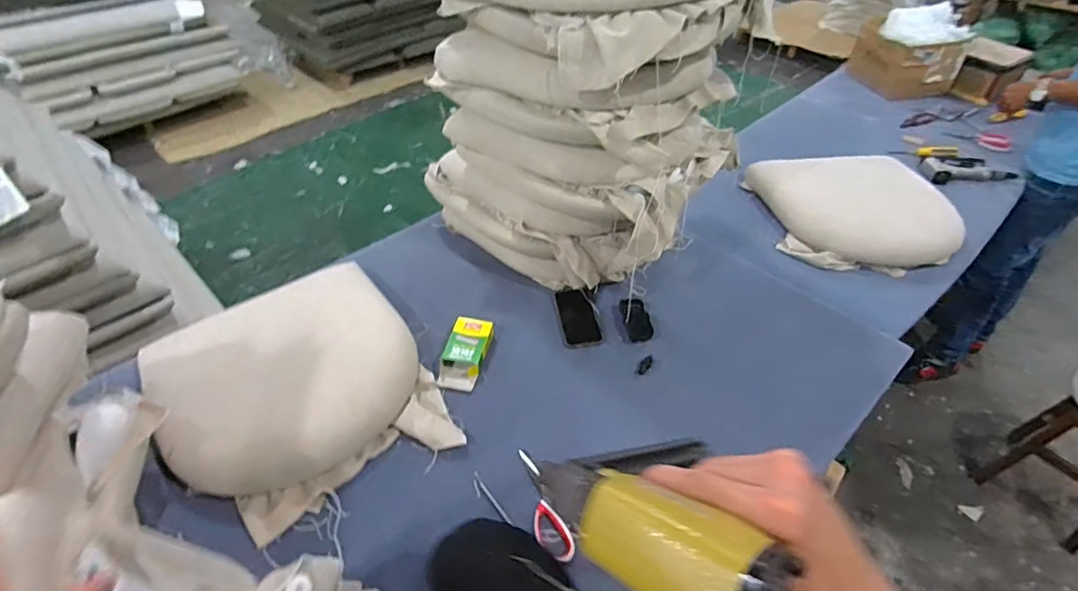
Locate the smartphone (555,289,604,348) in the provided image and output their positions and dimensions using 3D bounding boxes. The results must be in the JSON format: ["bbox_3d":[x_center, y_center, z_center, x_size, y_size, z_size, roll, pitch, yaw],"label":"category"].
[{"bbox_3d":[0.082,0.042,1.136,0.082,0.013,0.162,-7,44,-7],"label":"smartphone"}]

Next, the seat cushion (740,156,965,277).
[{"bbox_3d":[0.832,-0.249,1.394,0.423,0.117,0.424,-3,44,-2],"label":"seat cushion"}]

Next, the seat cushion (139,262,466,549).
[{"bbox_3d":[-0.456,0.144,0.961,0.462,0.133,0.492,-22,48,-21],"label":"seat cushion"}]

